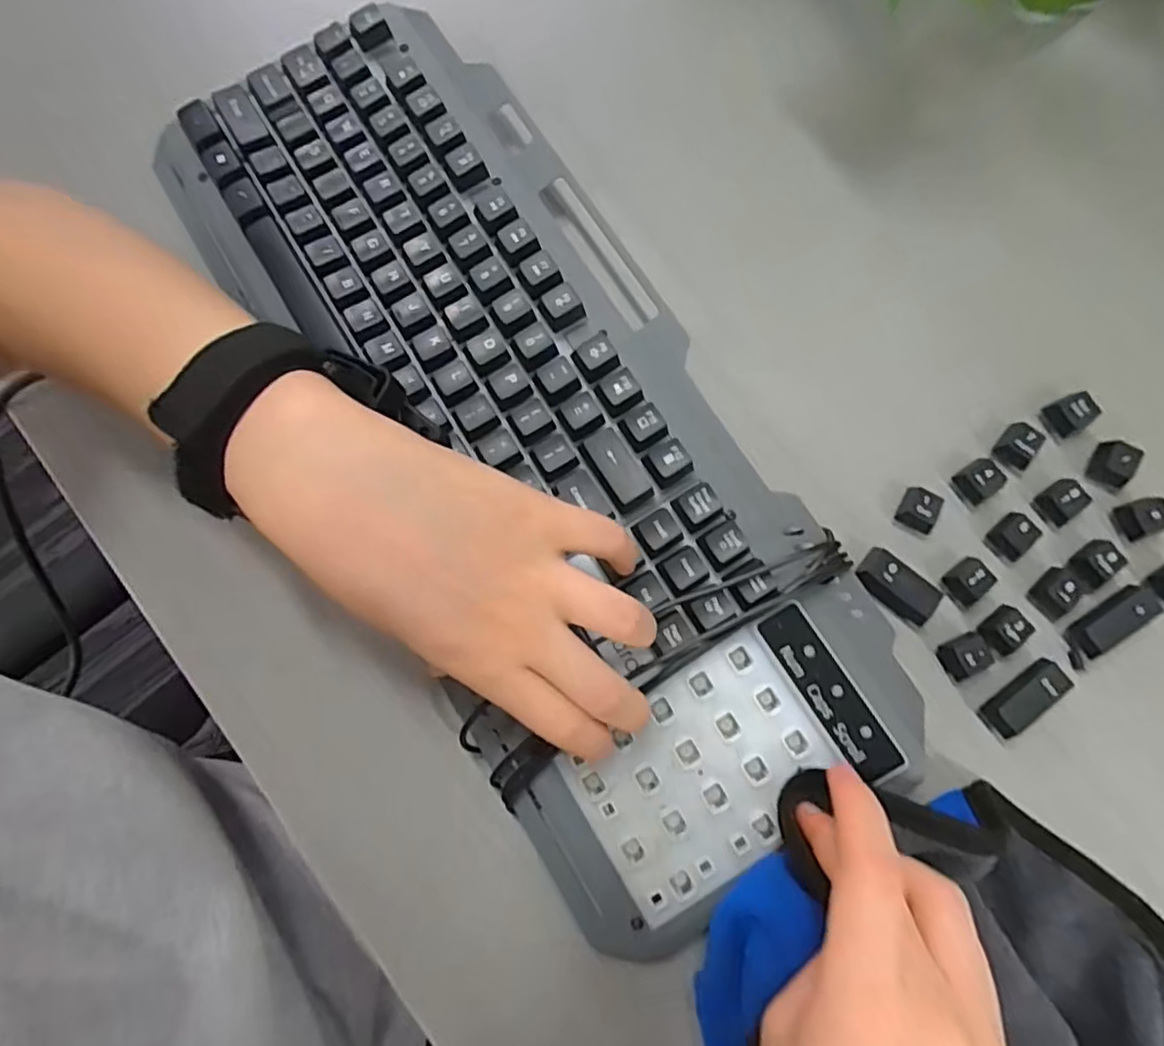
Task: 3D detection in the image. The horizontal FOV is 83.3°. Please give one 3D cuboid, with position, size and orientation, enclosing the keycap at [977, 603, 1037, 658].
[{"bbox_3d":[0.178,0.045,0.275,0.017,0.010,0.017,44,83,9],"label":"keycap"}]

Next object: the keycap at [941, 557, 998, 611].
[{"bbox_3d":[0.167,0.025,0.280,0.017,0.011,0.018,-44,80,-7],"label":"keycap"}]

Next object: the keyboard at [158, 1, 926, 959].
[{"bbox_3d":[-0.031,-0.049,0.286,0.162,0.024,0.416,-31,80,-5],"label":"keyboard"}]

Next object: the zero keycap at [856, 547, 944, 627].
[{"bbox_3d":[0.135,0.027,0.280,0.035,0.011,0.017,38,82,9],"label":"zero keycap"}]

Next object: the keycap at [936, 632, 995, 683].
[{"bbox_3d":[0.162,0.056,0.273,0.018,0.009,0.017,-27,79,-4],"label":"keycap"}]

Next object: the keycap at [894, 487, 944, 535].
[{"bbox_3d":[0.148,-0.006,0.287,0.016,0.011,0.017,23,80,6],"label":"keycap"}]

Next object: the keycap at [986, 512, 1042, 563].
[{"bbox_3d":[0.188,0.006,0.284,0.019,0.010,0.016,43,82,9],"label":"keycap"}]

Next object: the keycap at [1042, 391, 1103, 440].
[{"bbox_3d":[0.219,-0.048,0.292,0.015,0.011,0.017,-23,79,-3],"label":"keycap"}]

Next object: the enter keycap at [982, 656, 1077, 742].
[{"bbox_3d":[0.182,0.071,0.268,0.036,0.010,0.019,-37,80,-6],"label":"enter keycap"}]

